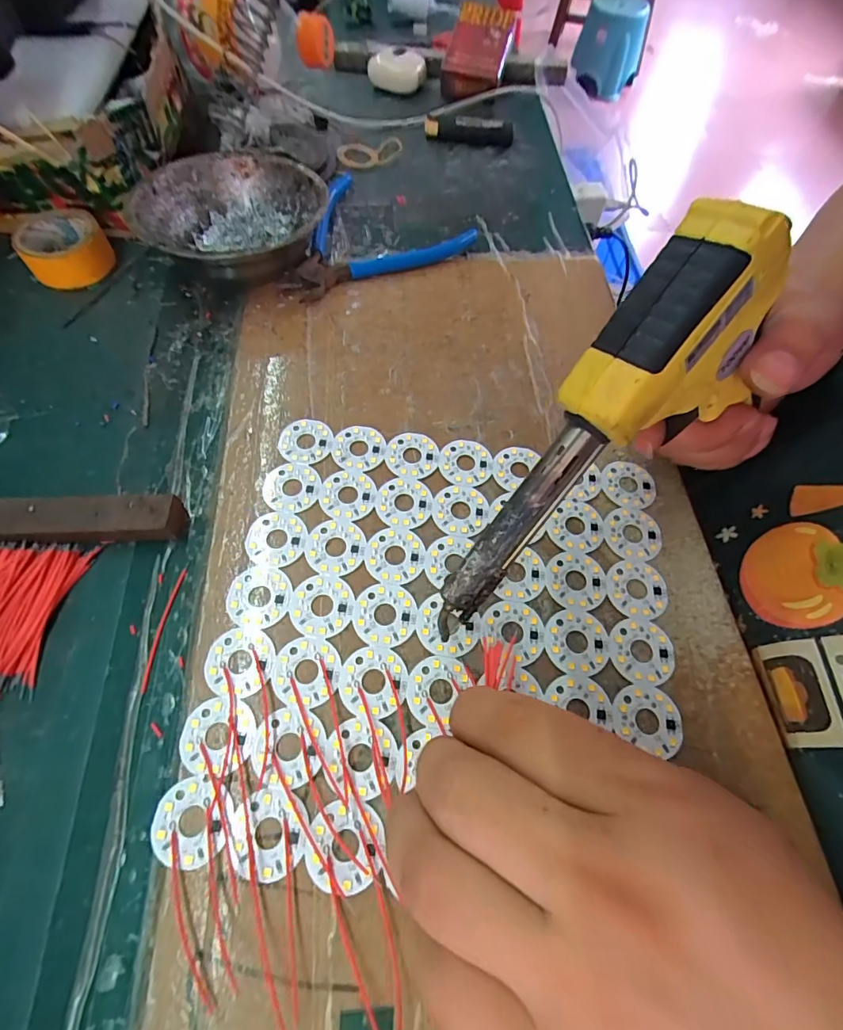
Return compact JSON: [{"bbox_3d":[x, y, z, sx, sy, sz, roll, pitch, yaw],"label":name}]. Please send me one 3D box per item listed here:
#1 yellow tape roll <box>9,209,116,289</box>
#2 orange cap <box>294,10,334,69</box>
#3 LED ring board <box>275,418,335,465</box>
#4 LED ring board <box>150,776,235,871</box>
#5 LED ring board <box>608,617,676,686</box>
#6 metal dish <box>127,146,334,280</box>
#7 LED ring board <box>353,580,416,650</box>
[{"bbox_3d":[-0.246,-0.184,0.319,0.053,0.025,0.054,1,63,-1],"label":"yellow tape roll"},{"bbox_3d":[-0.085,-0.381,0.369,0.028,0.036,0.025,-11,64,-7],"label":"orange cap"},{"bbox_3d":[-0.066,-0.043,0.263,0.030,0.004,0.030,-9,64,-6],"label":"LED ring board"},{"bbox_3d":[-0.091,0.121,0.182,0.031,0.004,0.030,-4,64,-3],"label":"LED ring board"},{"bbox_3d":[0.104,0.063,0.217,0.030,0.004,0.030,7,63,2],"label":"LED ring board"},{"bbox_3d":[-0.128,-0.200,0.321,0.119,0.042,0.120,1,63,-1],"label":"metal dish"},{"bbox_3d":[-0.018,0.047,0.220,0.030,0.004,0.030,-2,64,-3],"label":"LED ring board"}]

